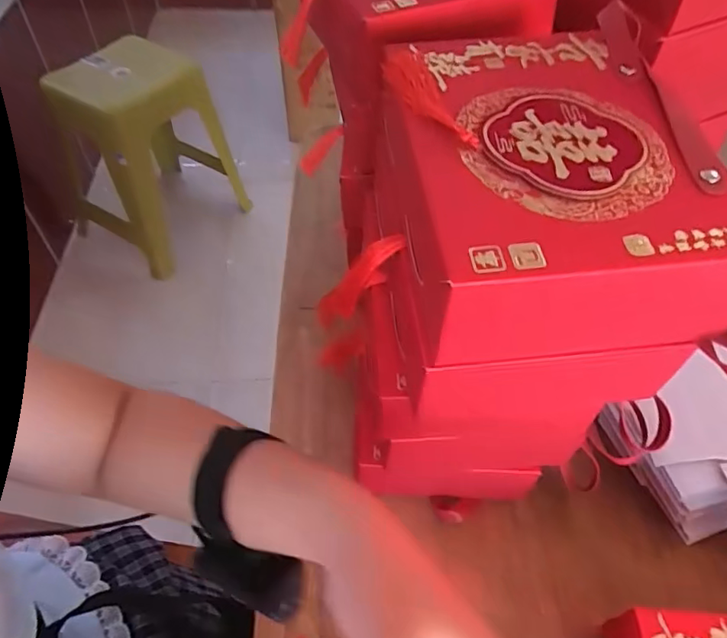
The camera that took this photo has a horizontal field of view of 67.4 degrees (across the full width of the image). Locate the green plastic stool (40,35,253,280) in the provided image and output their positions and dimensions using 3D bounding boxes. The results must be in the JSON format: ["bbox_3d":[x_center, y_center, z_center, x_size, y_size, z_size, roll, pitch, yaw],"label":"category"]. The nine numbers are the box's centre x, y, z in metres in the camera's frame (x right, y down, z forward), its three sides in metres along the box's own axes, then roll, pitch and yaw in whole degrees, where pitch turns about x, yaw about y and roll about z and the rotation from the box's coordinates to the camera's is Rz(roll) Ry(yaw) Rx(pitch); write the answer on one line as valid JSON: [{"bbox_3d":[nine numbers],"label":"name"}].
[{"bbox_3d":[-0.584,-0.450,1.466,0.299,0.503,0.384,30,57,20],"label":"green plastic stool"}]

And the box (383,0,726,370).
[{"bbox_3d":[0.095,-0.072,0.273,0.156,0.062,0.176,-3,52,-4],"label":"box"}]

